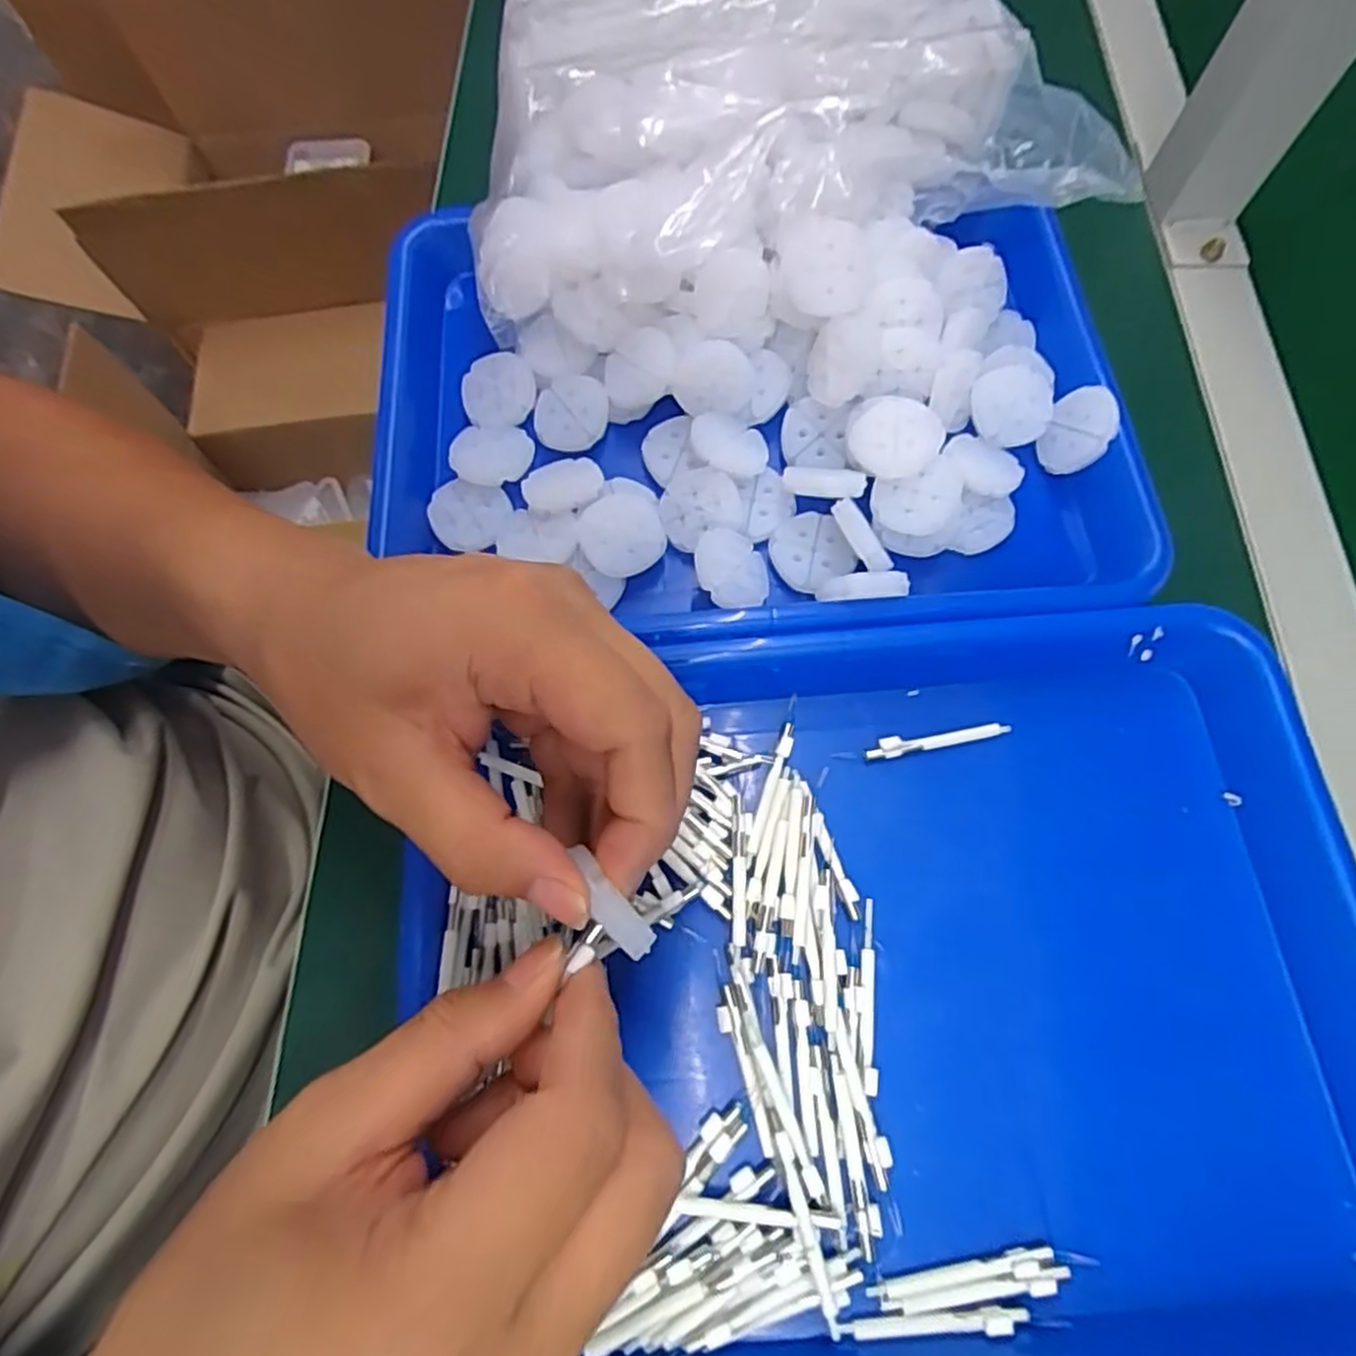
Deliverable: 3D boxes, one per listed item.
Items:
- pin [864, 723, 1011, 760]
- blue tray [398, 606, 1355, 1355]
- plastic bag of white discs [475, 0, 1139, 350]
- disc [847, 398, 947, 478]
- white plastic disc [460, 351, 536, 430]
[{"bbox_3d":[0.105,0.026,0.299,0.058,0.005,0.008,-7,70,-2],"label":"pin"},{"bbox_3d":[0.089,0.100,0.261,0.320,0.045,0.254,-5,70,-1],"label":"blue tray"},{"bbox_3d":[0.017,-0.320,0.372,0.244,0.093,0.336,-6,70,-1],"label":"plastic bag of white discs"},{"bbox_3d":[0.092,-0.105,0.318,0.039,0.008,0.039,0,70,1],"label":"disc"},{"bbox_3d":[-0.085,-0.135,0.352,0.035,0.011,0.035,0,70,1],"label":"white plastic disc"}]

